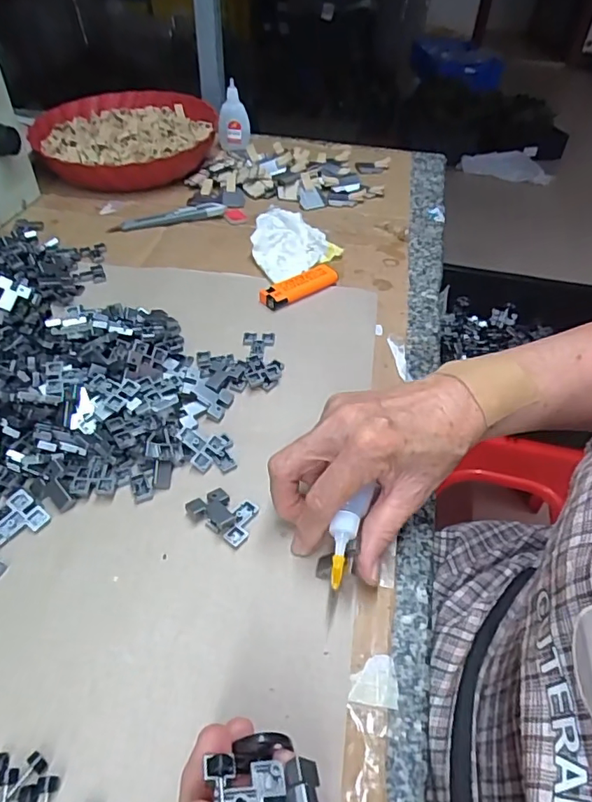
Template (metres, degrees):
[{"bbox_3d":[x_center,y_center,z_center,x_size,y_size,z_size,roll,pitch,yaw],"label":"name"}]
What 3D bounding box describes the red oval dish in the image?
[{"bbox_3d":[-0.230,-0.360,0.701,0.229,0.061,0.236,-22,51,-23],"label":"red oval dish"}]

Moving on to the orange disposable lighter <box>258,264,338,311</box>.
[{"bbox_3d":[0.003,-0.111,0.497,0.082,0.014,0.026,-30,55,-29],"label":"orange disposable lighter"}]

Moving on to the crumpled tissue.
[{"bbox_3d":[-0.007,-0.167,0.546,0.075,0.024,0.105,-1,46,-6],"label":"crumpled tissue"}]

